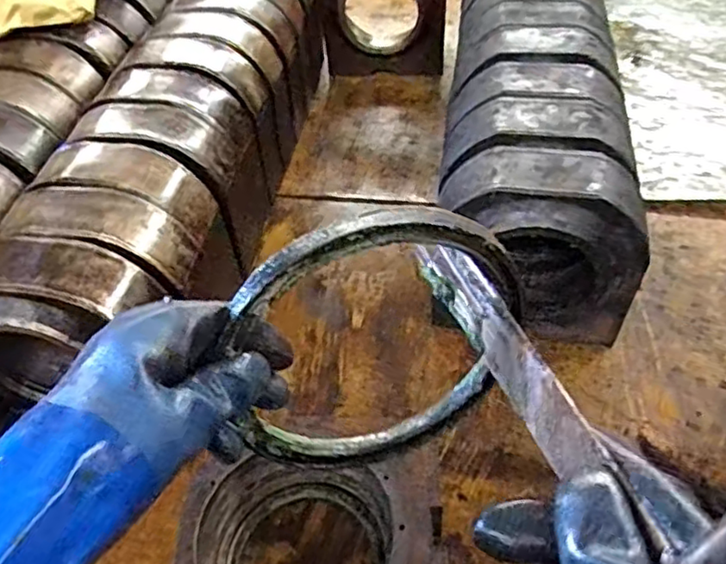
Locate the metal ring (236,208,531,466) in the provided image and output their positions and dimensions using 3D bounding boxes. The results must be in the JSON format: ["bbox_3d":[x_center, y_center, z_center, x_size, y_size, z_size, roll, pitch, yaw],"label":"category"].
[{"bbox_3d":[0.013,0.044,0.401,0.169,0.208,0.023,-8,42,-15],"label":"metal ring"}]

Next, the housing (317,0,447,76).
[{"bbox_3d":[0.045,-0.631,1.515,0.298,0.318,0.096,-1,49,2],"label":"housing"}]

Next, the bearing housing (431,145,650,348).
[{"bbox_3d":[0.252,-0.051,0.926,0.272,0.266,0.126,3,48,7],"label":"bearing housing"}]

